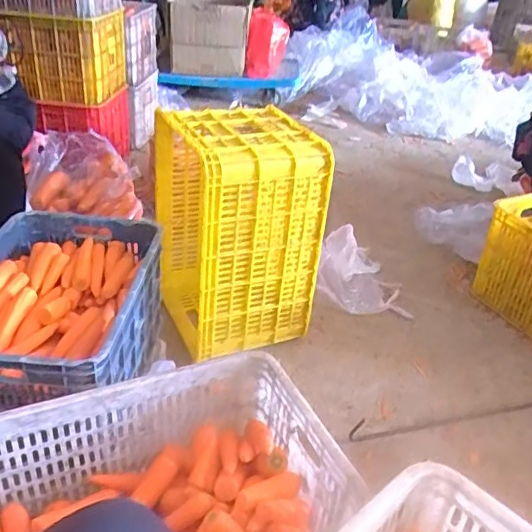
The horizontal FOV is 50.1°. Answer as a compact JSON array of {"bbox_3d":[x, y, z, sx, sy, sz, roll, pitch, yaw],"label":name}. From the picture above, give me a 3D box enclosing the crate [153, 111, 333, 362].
[{"bbox_3d":[-0.081,-0.096,1.430,0.312,0.521,0.386,-10,35,-23],"label":"crate"}]

